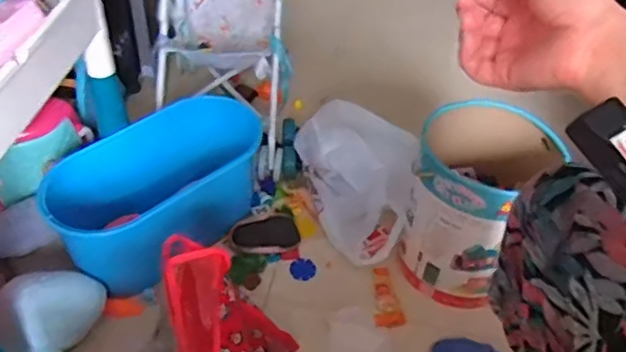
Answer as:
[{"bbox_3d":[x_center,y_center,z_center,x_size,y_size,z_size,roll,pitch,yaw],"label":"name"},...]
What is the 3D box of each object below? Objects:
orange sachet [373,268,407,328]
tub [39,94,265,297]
[{"bbox_3d":[0.123,0.211,1.053,0.048,0.013,0.119,-7,46,-11],"label":"orange sachet"},{"bbox_3d":[-0.263,0.022,1.076,0.213,0.168,0.400,34,52,27],"label":"tub"}]

